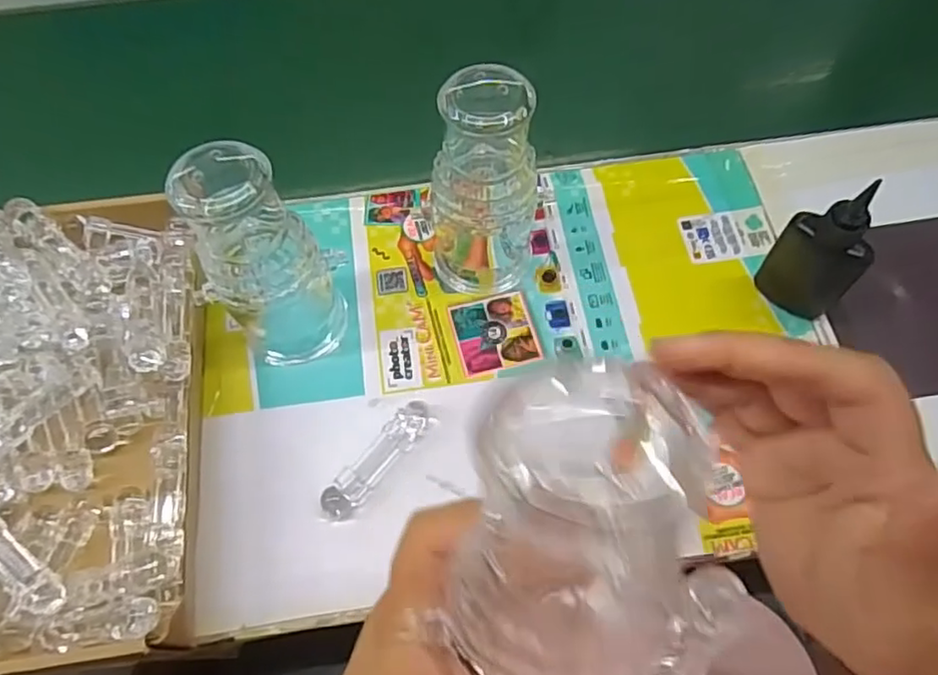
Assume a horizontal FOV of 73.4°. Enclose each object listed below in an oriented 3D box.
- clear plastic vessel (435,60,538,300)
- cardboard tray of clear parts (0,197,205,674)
[{"bbox_3d":[0.012,-0.102,0.433,0.073,0.174,0.070,0,64,1],"label":"clear plastic vessel"},{"bbox_3d":[-0.323,0.054,0.419,0.278,0.067,0.314,-8,64,-3],"label":"cardboard tray of clear parts"}]

